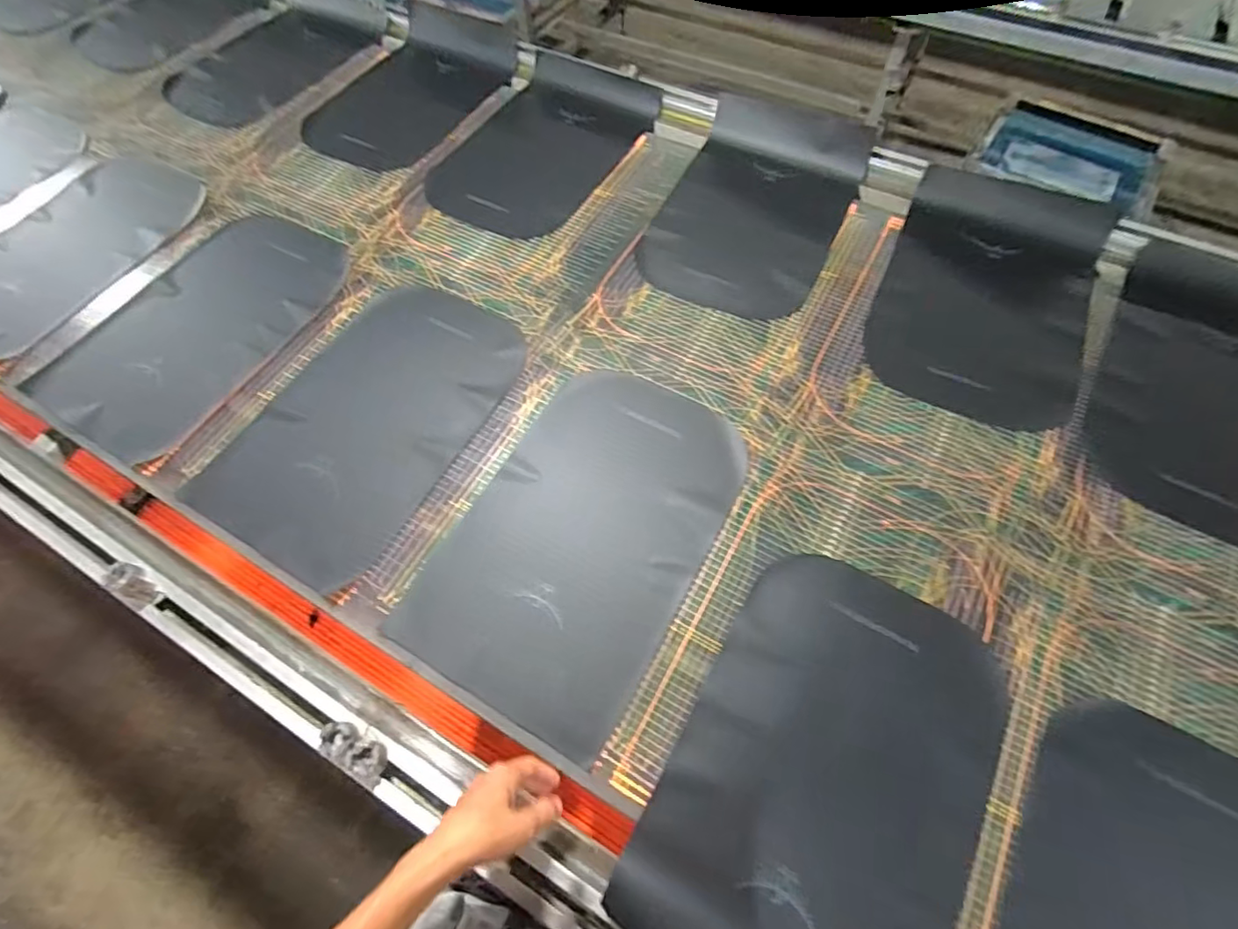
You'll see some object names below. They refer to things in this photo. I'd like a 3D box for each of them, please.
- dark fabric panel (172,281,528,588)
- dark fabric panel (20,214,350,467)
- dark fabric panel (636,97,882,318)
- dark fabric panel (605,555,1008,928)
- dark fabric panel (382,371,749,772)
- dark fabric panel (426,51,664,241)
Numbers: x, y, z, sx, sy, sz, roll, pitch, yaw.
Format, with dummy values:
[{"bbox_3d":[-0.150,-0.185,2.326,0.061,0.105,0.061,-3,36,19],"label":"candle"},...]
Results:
[{"bbox_3d":[-0.389,-0.094,0.872,0.336,0.049,0.497,23,66,14],"label":"dark fabric panel"},{"bbox_3d":[-0.725,-0.247,0.982,0.337,0.040,0.505,20,65,13],"label":"dark fabric panel"},{"bbox_3d":[0.264,-0.510,1.079,0.324,0.044,0.546,22,65,13],"label":"dark fabric panel"},{"bbox_3d":[0.229,0.359,0.634,0.319,0.056,0.474,26,65,17],"label":"dark fabric panel"},{"bbox_3d":[-0.045,0.082,0.779,0.321,0.029,0.493,26,67,14],"label":"dark fabric panel"},{"bbox_3d":[-0.150,-0.676,1.193,0.317,0.058,0.539,26,66,15],"label":"dark fabric panel"}]

